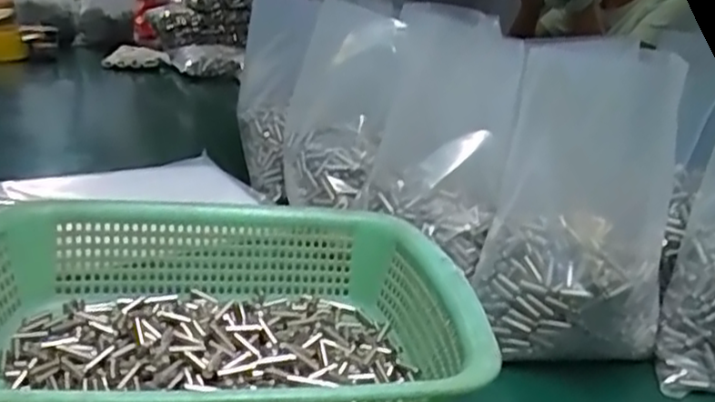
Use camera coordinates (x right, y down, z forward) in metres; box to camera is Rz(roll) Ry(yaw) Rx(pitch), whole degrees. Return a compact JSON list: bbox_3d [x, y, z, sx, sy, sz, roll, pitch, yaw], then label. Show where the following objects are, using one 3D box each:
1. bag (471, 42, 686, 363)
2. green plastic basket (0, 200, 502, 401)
[{"bbox_3d":[0.157,0.002,0.484,0.116,0.202,0.104,11,20,20],"label":"bag"},{"bbox_3d":[-0.086,0.071,0.405,0.281,0.074,0.215,-1,19,-14],"label":"green plastic basket"}]

